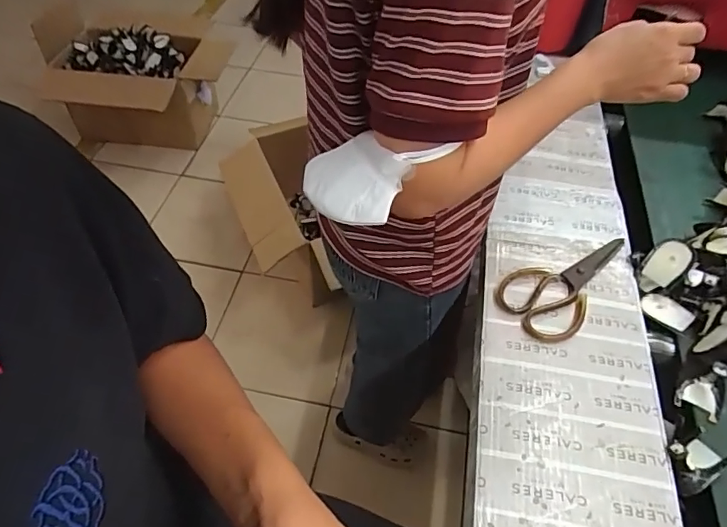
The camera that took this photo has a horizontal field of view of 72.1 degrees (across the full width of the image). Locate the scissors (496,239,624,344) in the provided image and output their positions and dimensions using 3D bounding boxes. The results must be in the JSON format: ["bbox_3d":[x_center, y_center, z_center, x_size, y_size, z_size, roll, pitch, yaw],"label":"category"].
[{"bbox_3d":[0.271,0.021,0.642,0.209,0.012,0.102,-26,58,-22],"label":"scissors"}]

